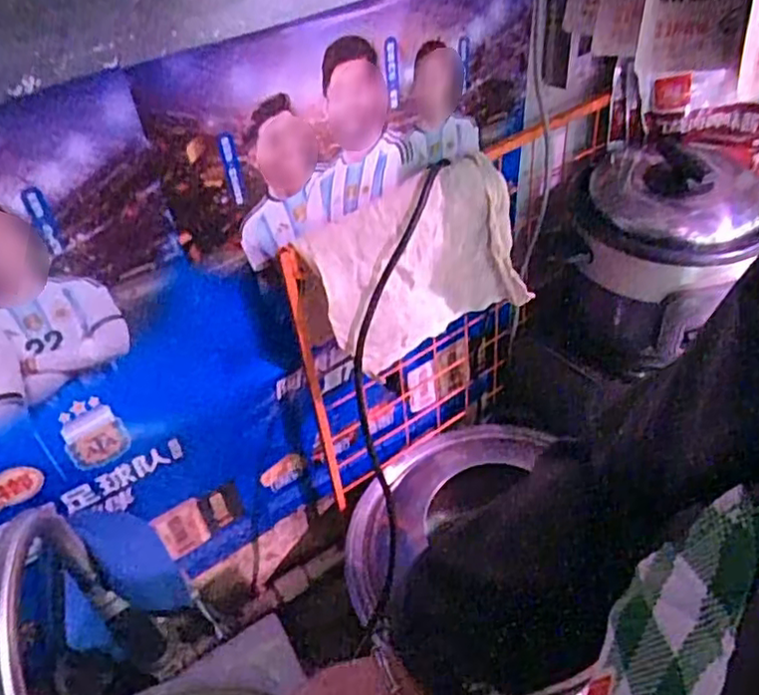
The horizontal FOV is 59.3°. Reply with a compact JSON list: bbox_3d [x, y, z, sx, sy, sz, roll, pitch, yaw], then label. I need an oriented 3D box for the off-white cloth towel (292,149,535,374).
[{"bbox_3d":[0.038,-0.079,0.687,0.228,0.167,0.074,-26,47,-19],"label":"off-white cloth towel"}]

